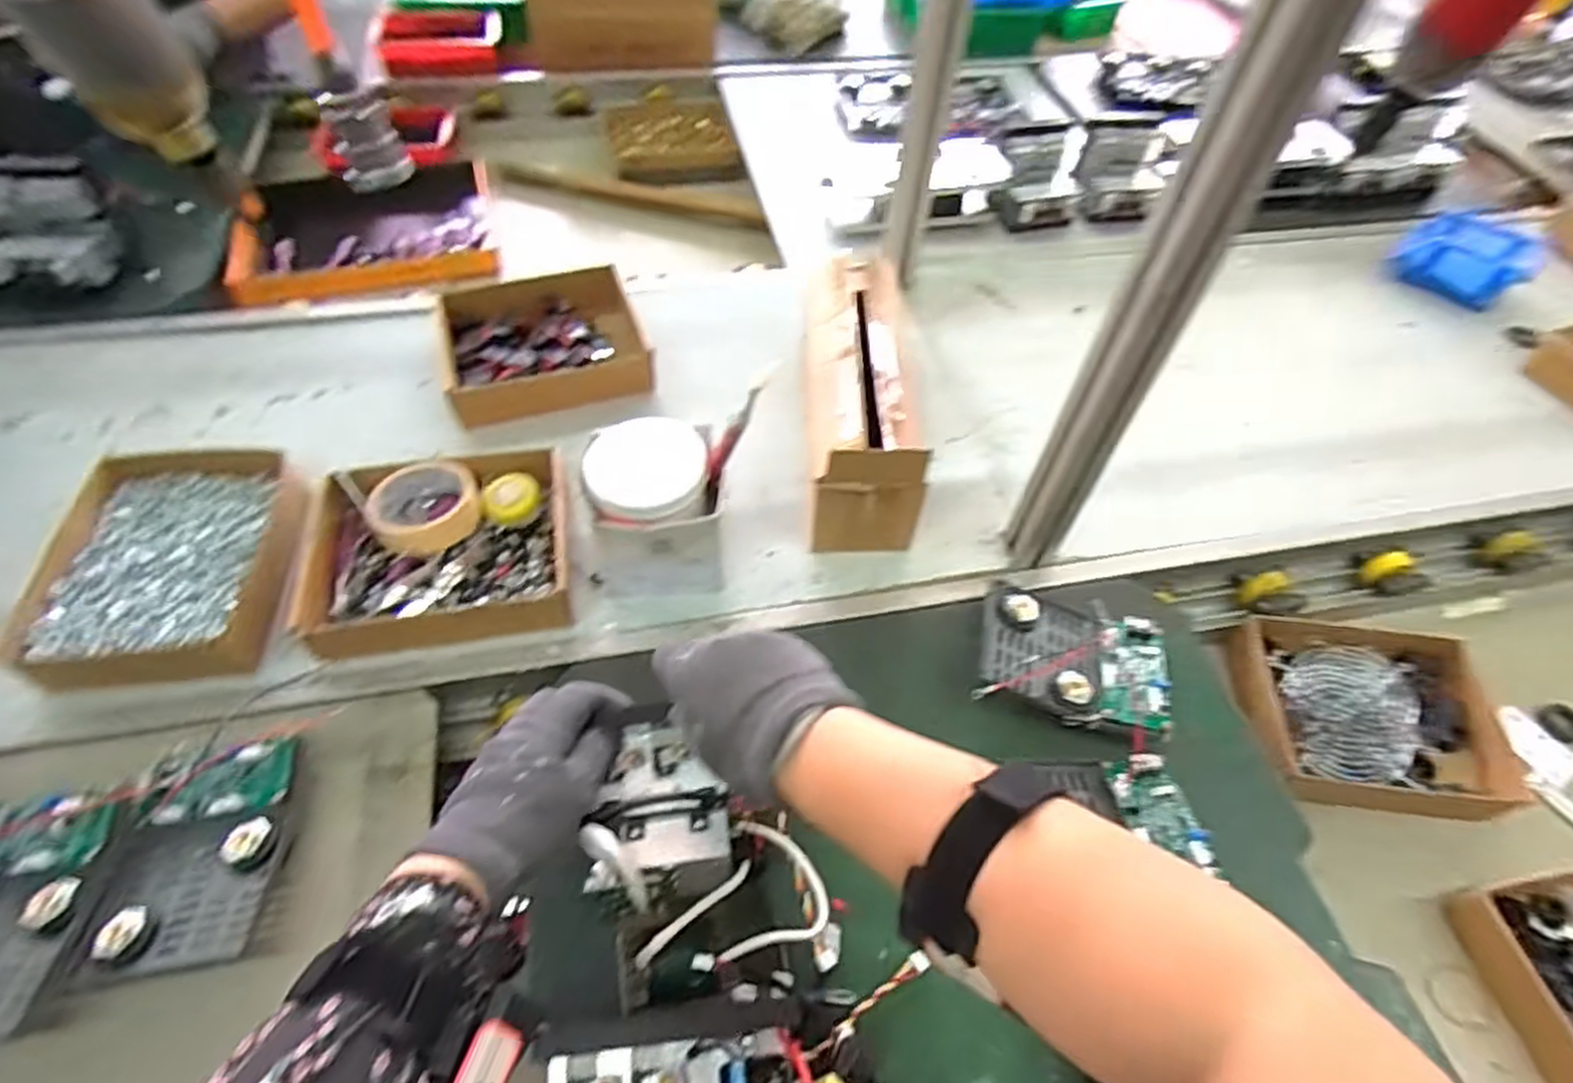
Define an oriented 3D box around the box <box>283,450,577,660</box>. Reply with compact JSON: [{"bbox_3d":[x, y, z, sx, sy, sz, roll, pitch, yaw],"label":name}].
[{"bbox_3d":[-0.311,0.007,0.692,0.230,0.051,0.185,-9,55,-11],"label":"box"}]

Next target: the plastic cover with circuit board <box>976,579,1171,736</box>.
[{"bbox_3d":[0.241,0.102,0.651,0.154,0.037,0.130,16,54,7],"label":"plastic cover with circuit board"}]

